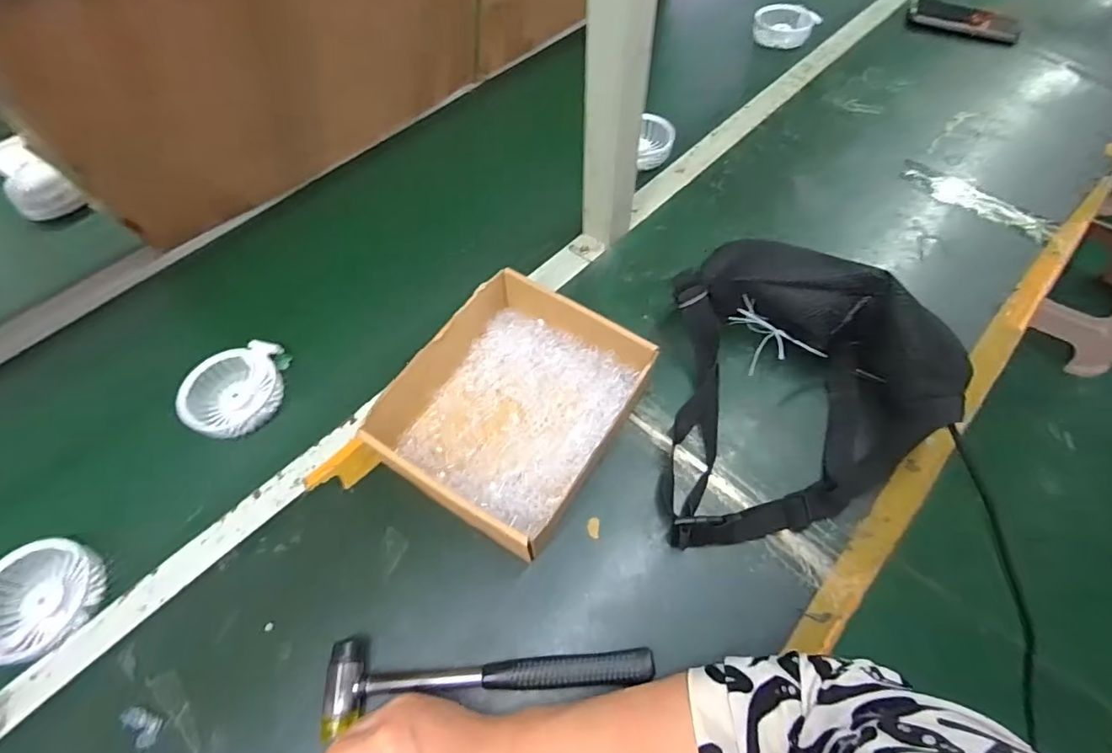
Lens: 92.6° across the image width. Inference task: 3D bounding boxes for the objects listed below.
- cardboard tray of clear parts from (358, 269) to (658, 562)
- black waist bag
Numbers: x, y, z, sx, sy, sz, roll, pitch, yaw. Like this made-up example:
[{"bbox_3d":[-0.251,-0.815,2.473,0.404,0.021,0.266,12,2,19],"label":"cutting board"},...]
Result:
[{"bbox_3d":[-0.036,0.026,0.480,0.169,0.074,0.211,30,64,19],"label":"cardboard tray of clear parts"},{"bbox_3d":[0.230,0.014,0.475,0.243,0.088,0.279,5,59,5],"label":"black waist bag"}]

